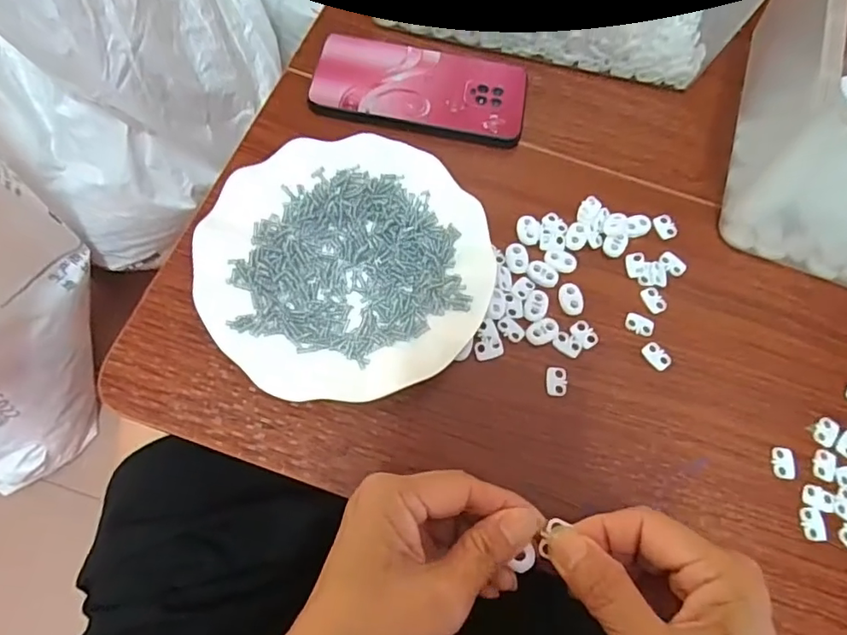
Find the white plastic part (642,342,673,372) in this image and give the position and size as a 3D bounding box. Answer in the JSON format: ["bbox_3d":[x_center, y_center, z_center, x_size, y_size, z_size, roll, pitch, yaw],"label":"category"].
[{"bbox_3d":[0.154,0.025,0.362,0.014,0.004,0.019,-36,76,-14],"label":"white plastic part"}]

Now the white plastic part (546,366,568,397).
[{"bbox_3d":[0.086,0.041,0.350,0.014,0.004,0.019,8,71,0],"label":"white plastic part"}]

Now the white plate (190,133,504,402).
[{"bbox_3d":[-0.049,-0.037,0.358,0.178,0.026,0.180,1,71,-2],"label":"white plate"}]

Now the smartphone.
[{"bbox_3d":[-0.002,-0.180,0.430,0.162,0.012,0.083,8,71,0],"label":"smartphone"}]

